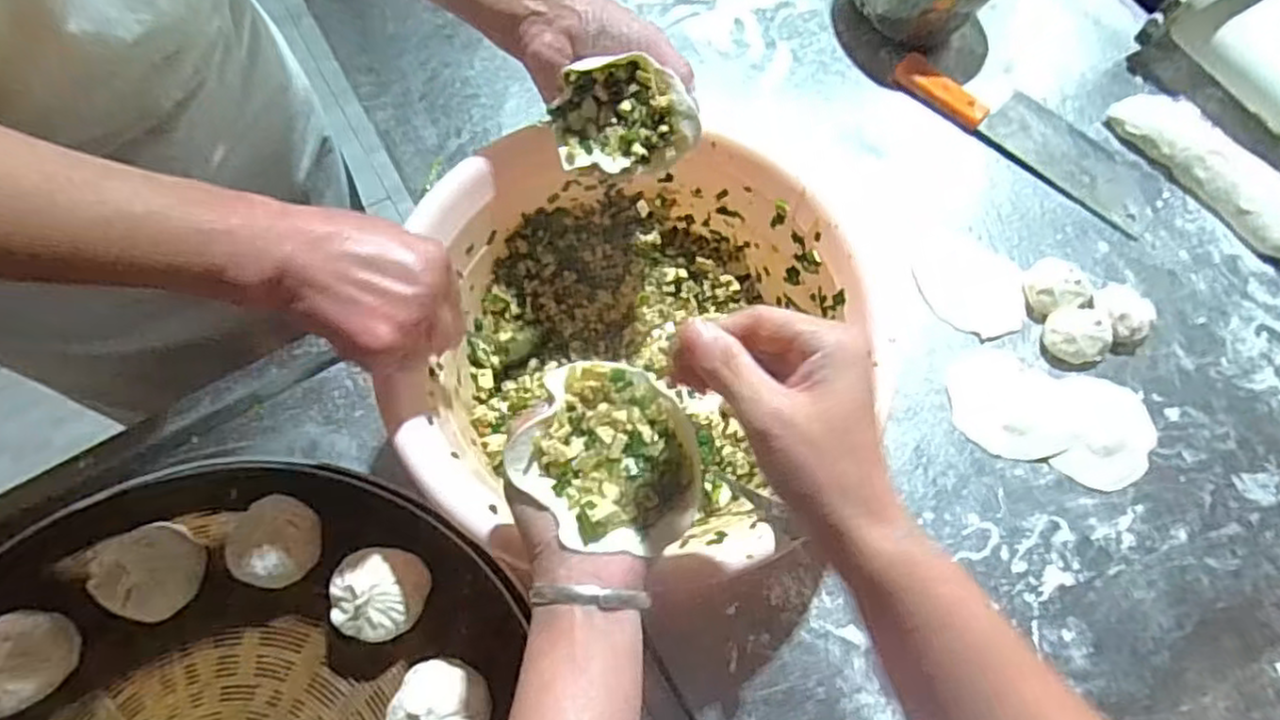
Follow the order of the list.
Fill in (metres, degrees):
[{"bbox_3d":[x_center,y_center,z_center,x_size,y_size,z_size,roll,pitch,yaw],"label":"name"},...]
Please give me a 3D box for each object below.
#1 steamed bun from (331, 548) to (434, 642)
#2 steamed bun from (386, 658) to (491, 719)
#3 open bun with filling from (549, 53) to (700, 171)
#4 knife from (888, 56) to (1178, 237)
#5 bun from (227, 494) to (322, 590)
[{"bbox_3d":[-0.186,0.168,0.509,0.059,0.060,0.060,1,69,-2],"label":"steamed bun"},{"bbox_3d":[-0.135,0.239,0.486,0.064,0.059,0.059,1,69,-2],"label":"steamed bun"},{"bbox_3d":[-0.010,-0.162,0.485,0.097,0.045,0.066,-5,97,8],"label":"open bun with filling"},{"bbox_3d":[0.390,-0.231,0.701,0.277,0.021,0.080,39,73,12],"label":"knife"},{"bbox_3d":[-0.264,0.133,0.519,0.052,0.057,0.063,2,69,-1],"label":"bun"}]

